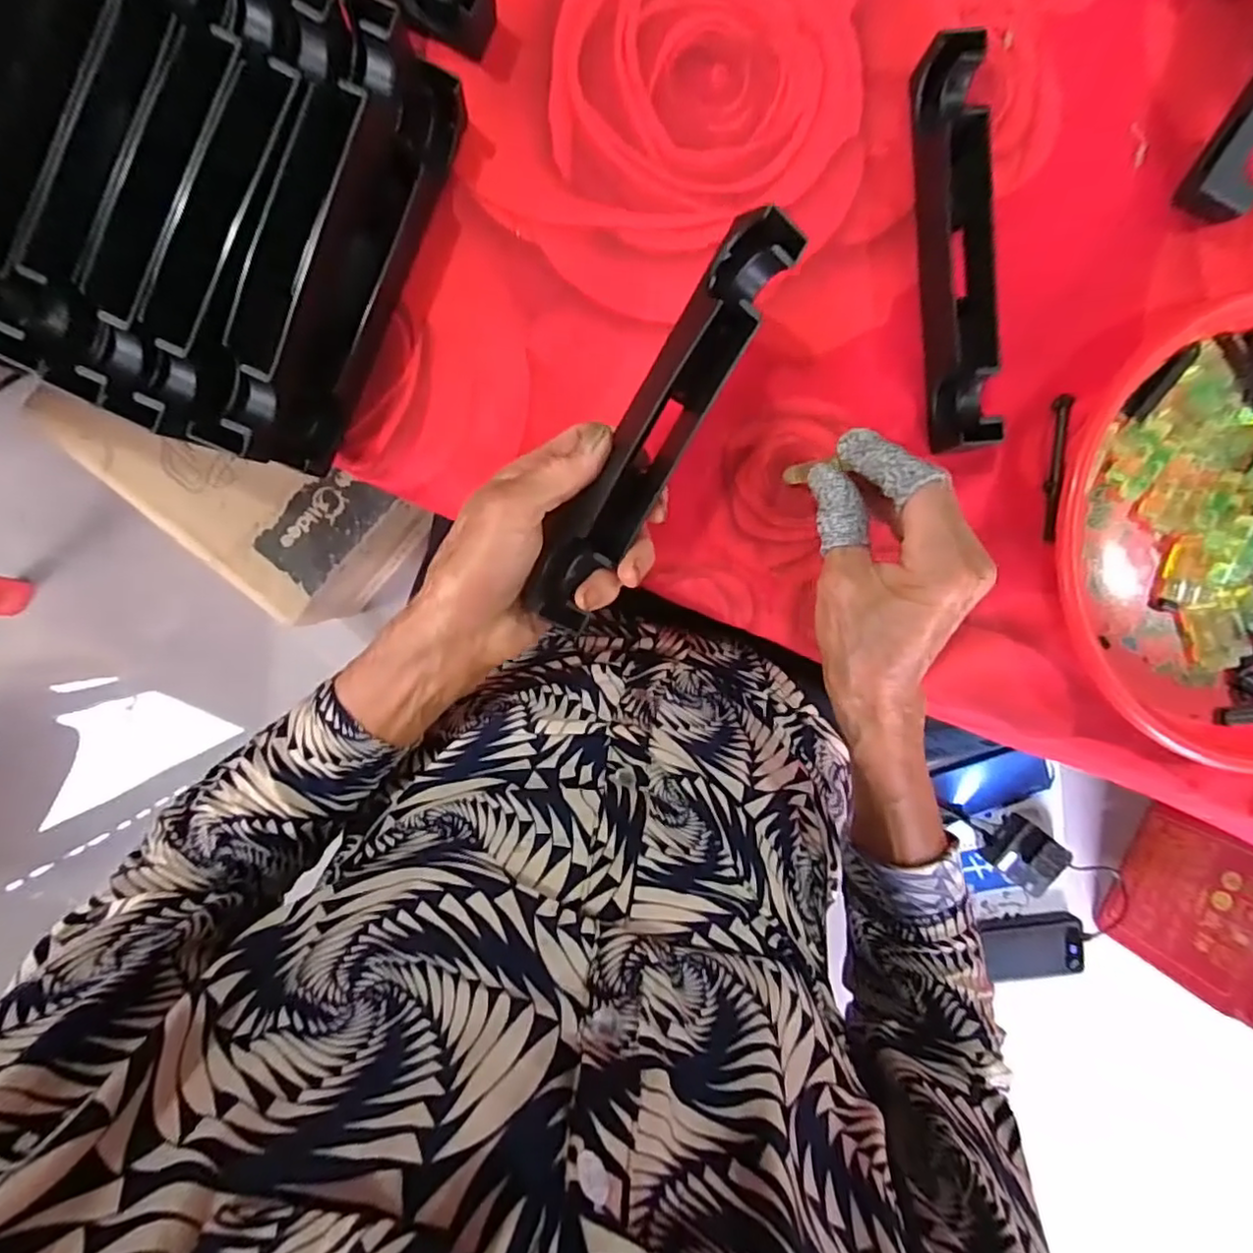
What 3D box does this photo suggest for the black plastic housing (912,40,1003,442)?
[{"bbox_3d":[0.170,-0.189,0.329,0.027,0.030,0.192,-5,95,-3],"label":"black plastic housing"}]

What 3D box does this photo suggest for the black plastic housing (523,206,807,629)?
[{"bbox_3d":[0.013,-0.088,0.287,0.033,0.029,0.189,31,97,-5],"label":"black plastic housing"}]

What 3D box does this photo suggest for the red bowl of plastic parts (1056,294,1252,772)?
[{"bbox_3d":[0.356,-0.047,0.352,0.252,0.037,0.241,0,94,-4],"label":"red bowl of plastic parts"}]

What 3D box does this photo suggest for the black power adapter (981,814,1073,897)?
[{"bbox_3d":[0.500,0.286,0.801,0.083,0.042,0.071,38,91,-7],"label":"black power adapter"}]

